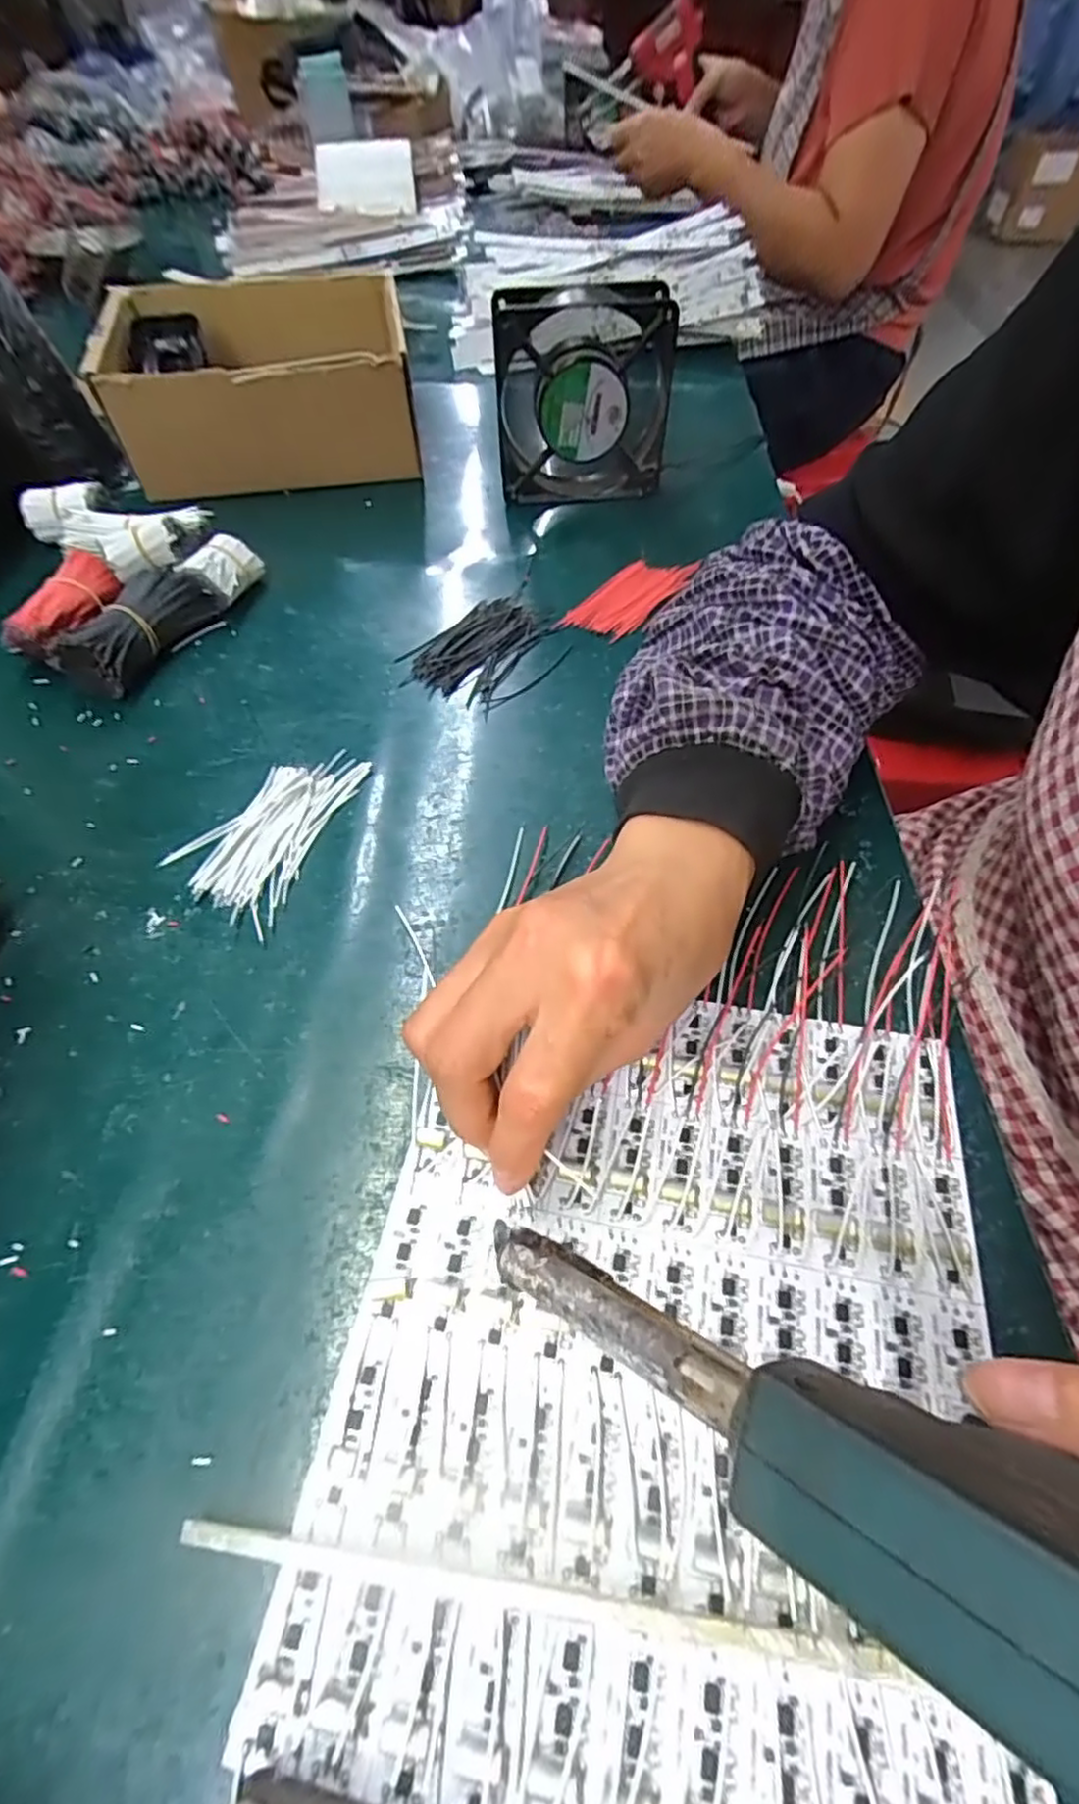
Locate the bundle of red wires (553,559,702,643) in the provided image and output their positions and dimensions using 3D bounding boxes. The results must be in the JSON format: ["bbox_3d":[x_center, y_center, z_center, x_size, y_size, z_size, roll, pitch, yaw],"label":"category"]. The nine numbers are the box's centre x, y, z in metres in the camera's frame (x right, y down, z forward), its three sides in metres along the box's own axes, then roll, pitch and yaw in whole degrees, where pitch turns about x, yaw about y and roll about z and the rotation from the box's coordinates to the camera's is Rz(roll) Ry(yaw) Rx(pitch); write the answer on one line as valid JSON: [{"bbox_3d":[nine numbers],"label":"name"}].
[{"bbox_3d":[0.059,-0.204,0.454,0.044,0.010,0.095,35,62,22],"label":"bundle of red wires"}]

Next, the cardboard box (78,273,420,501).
[{"bbox_3d":[-0.224,-0.422,0.554,0.231,0.092,0.186,-12,55,-8],"label":"cardboard box"}]

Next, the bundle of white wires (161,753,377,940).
[{"bbox_3d":[-0.136,-0.040,0.344,0.065,0.007,0.109,17,56,12],"label":"bundle of white wires"}]

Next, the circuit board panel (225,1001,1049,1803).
[{"bbox_3d":[0.041,0.133,0.217,0.194,0.008,0.225,9,55,7],"label":"circuit board panel"}]

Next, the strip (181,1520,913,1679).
[{"bbox_3d":[-0.004,0.182,0.179,0.182,0.010,0.006,6,55,4],"label":"strip"}]

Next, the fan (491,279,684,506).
[{"bbox_3d":[0.030,-0.355,0.486,0.118,0.123,0.043,-2,55,-1],"label":"fan"}]

